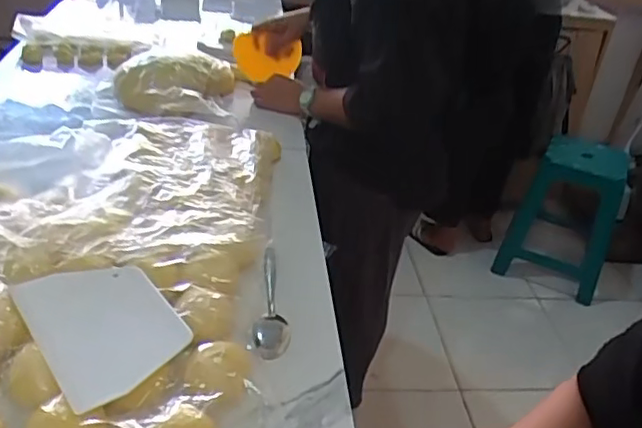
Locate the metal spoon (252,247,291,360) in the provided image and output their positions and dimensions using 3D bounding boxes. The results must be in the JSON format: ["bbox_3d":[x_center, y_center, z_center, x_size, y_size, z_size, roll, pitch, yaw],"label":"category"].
[{"bbox_3d":[-0.054,0.108,0.714,0.039,0.035,0.174,6,32,-3],"label":"metal spoon"}]

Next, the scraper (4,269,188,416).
[{"bbox_3d":[-0.213,0.107,0.604,0.124,0.010,0.172,-21,45,-35],"label":"scraper"}]

